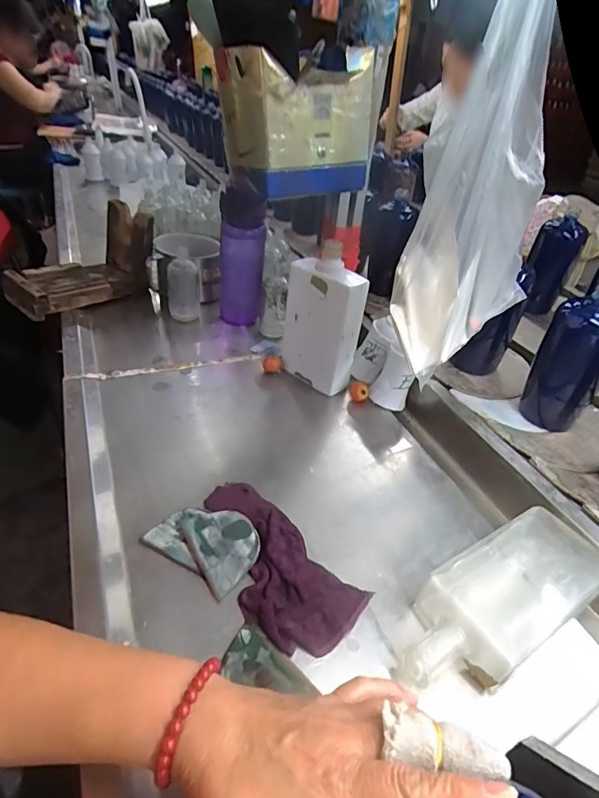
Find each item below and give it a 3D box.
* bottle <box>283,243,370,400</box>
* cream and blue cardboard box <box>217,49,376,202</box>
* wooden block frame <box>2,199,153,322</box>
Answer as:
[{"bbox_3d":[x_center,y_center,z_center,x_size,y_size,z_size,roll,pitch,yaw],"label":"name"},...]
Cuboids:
[{"bbox_3d":[0.032,-0.107,0.636,0.055,0.191,0.104,-29,49,-36],"label":"bottle"},{"bbox_3d":[-0.007,-0.319,0.518,0.154,0.133,0.111,-16,43,-25],"label":"cream and blue cardboard box"},{"bbox_3d":[-0.395,-0.245,0.796,0.242,0.131,0.136,-29,49,-36],"label":"wooden block frame"}]

